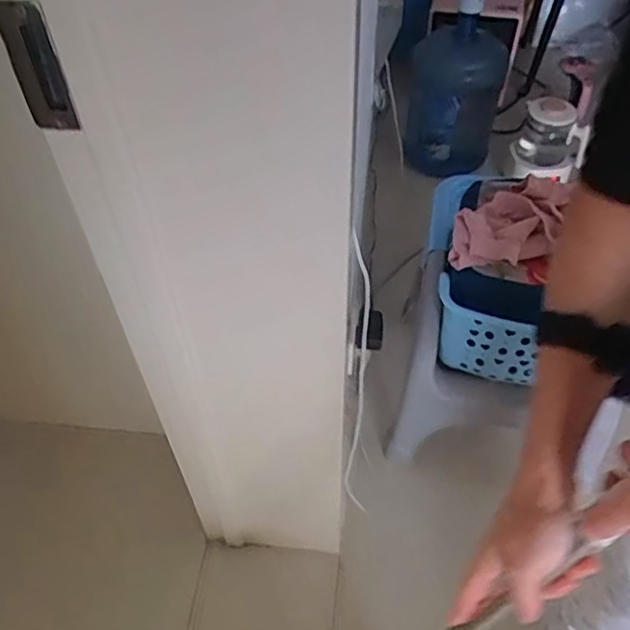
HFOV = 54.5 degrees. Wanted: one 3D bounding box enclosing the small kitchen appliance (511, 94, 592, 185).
[{"bbox_3d":[0.652,-0.486,1.698,0.183,0.202,0.132,13,50,12],"label":"small kitchen appliance"}]

